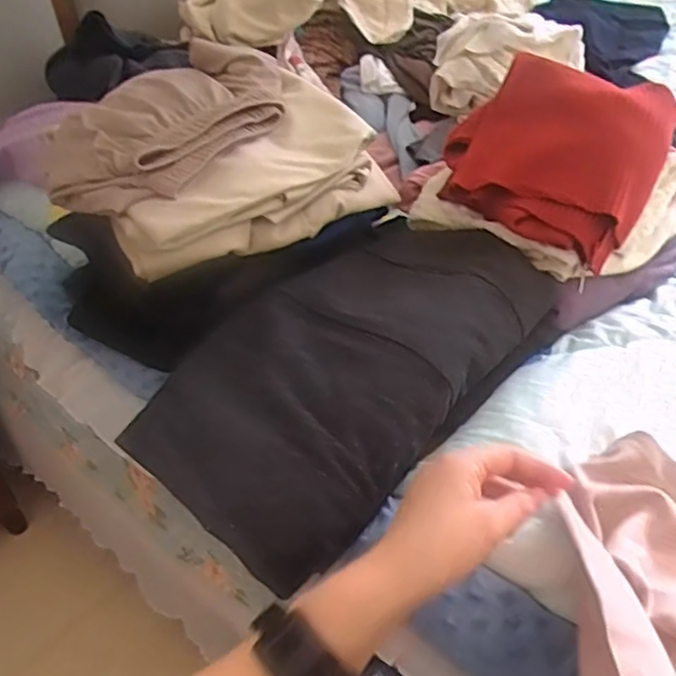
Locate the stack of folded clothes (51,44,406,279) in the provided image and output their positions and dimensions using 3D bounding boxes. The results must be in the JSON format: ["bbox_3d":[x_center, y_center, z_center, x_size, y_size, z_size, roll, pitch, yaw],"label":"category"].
[{"bbox_3d":[-0.108,-0.179,0.649,0.175,0.140,0.302,26,47,37],"label":"stack of folded clothes"}]

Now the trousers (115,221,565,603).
[{"bbox_3d":[0.024,0.014,0.606,0.206,0.099,0.407,25,46,36],"label":"trousers"}]

